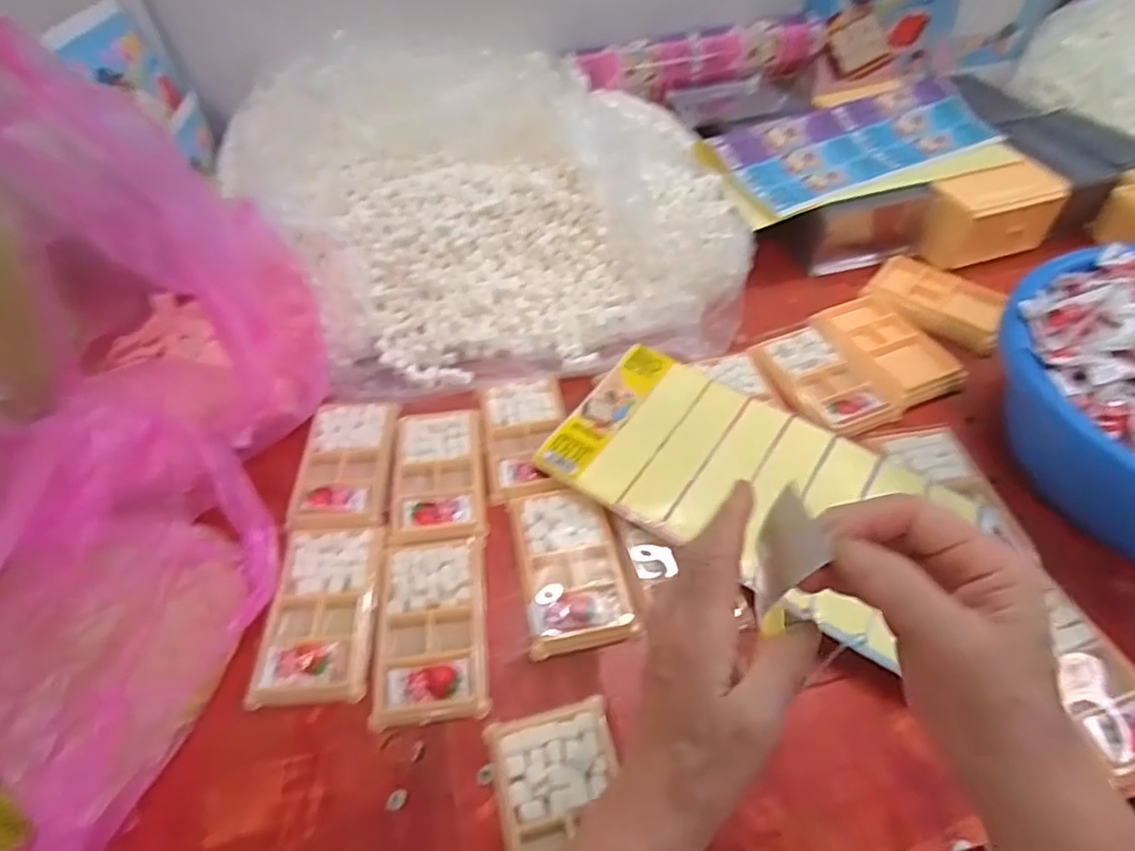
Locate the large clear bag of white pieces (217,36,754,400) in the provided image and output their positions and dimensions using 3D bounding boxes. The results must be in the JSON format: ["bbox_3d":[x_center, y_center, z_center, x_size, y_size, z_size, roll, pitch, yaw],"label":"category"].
[{"bbox_3d":[-0.092,-0.245,0.706,0.542,0.161,0.414,-11,50,-7],"label":"large clear bag of white pieces"}]

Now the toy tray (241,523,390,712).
[{"bbox_3d":[-0.184,0.138,0.483,0.079,0.011,0.133,-2,49,0],"label":"toy tray"}]

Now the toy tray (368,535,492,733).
[{"bbox_3d":[-0.100,0.143,0.473,0.078,0.013,0.141,-6,49,-3],"label":"toy tray"}]

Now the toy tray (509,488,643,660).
[{"bbox_3d":[0.001,0.107,0.502,0.077,0.017,0.134,-10,50,-6],"label":"toy tray"}]

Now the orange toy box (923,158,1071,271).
[{"bbox_3d":[0.485,-0.242,0.736,0.139,0.074,0.077,-20,52,-15],"label":"orange toy box"}]

